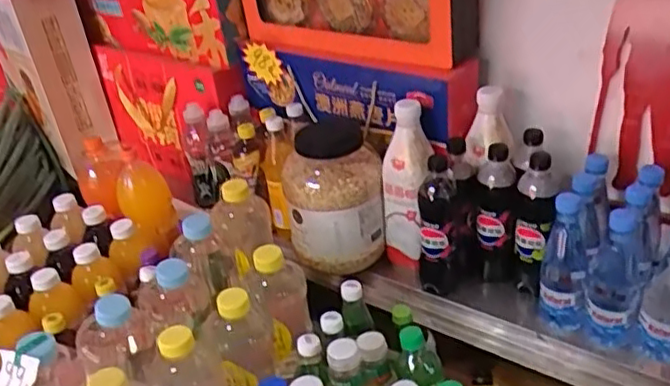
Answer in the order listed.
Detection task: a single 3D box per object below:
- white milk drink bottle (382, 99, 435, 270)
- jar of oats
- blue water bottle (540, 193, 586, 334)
[{"bbox_3d":[0.115,0.007,1.044,0.071,0.309,0.079,-2,28,4],"label":"white milk drink bottle"},{"bbox_3d":[-0.005,-0.001,1.133,0.156,0.251,0.161,-3,28,2],"label":"jar of oats"},{"bbox_3d":[0.334,0.100,0.949,0.055,0.220,0.061,8,30,21],"label":"blue water bottle"}]

